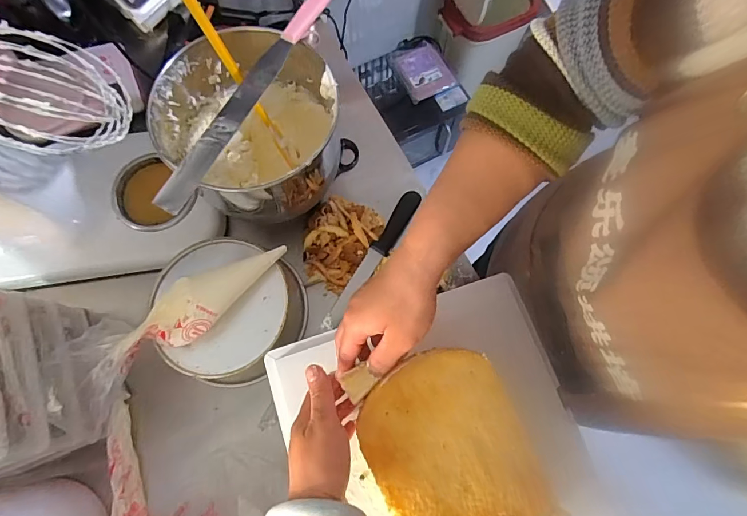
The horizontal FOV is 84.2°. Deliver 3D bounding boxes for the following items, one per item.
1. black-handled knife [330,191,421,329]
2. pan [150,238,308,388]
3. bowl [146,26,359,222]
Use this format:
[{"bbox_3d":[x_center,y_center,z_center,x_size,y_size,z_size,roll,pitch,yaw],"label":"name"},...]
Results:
[{"bbox_3d":[0.003,-0.003,0.645,0.036,0.014,0.244,30,76,8],"label":"black-handled knife"},{"bbox_3d":[-0.193,0.064,0.575,0.180,0.062,0.176,0,74,-1],"label":"pan"},{"bbox_3d":[-0.154,-0.164,0.575,0.221,0.183,0.211,0,74,-1],"label":"bowl"}]

